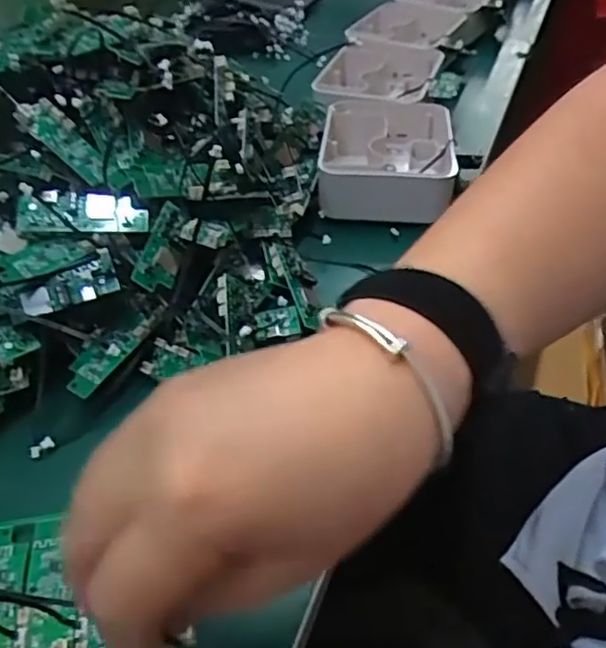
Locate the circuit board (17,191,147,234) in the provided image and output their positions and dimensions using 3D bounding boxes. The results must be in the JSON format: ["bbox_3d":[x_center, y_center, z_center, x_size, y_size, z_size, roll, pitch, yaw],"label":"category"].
[{"bbox_3d":[-0.124,-0.063,0.382,0.070,0.008,0.023,0,77,-9],"label":"circuit board"}]

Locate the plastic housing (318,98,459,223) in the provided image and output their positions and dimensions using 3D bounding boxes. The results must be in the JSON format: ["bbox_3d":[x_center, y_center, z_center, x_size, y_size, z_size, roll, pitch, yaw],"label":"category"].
[{"bbox_3d":[0.069,-0.131,0.533,0.105,0.047,0.130,1,42,5],"label":"plastic housing"}]

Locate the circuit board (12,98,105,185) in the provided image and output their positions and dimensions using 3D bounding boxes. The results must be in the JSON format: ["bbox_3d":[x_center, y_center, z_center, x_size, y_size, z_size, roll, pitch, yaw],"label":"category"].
[{"bbox_3d":[-0.141,-0.110,0.399,0.063,0.006,0.022,41,69,-4],"label":"circuit board"}]

